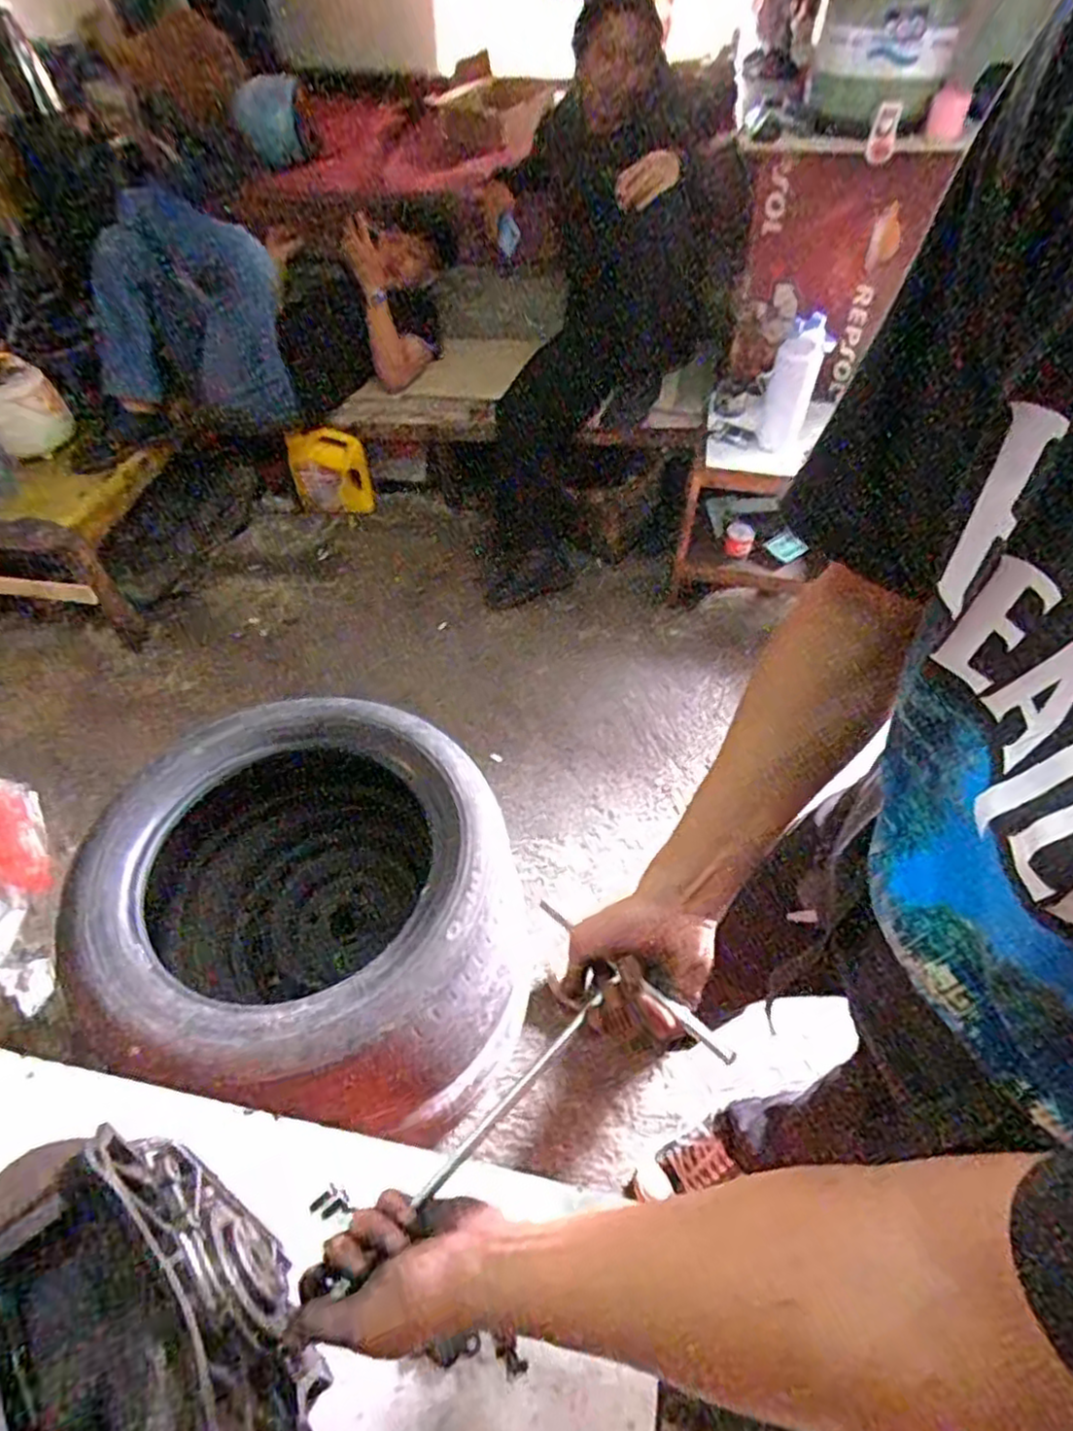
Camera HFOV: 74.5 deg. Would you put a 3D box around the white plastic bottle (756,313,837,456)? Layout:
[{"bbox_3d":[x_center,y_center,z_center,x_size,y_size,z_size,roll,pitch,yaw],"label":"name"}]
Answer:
[{"bbox_3d":[0.565,-0.737,1.563,0.107,0.275,0.077,26,38,19],"label":"white plastic bottle"}]

